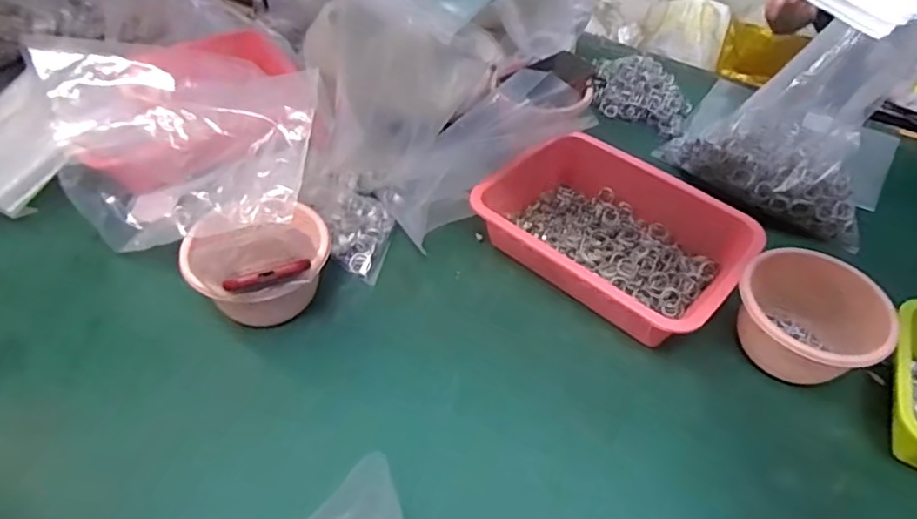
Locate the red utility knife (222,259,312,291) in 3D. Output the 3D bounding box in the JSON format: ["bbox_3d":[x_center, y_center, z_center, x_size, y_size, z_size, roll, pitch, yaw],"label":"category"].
[{"bbox_3d":[-0.182,0.015,0.564,0.081,0.015,0.009,-18,50,-17],"label":"red utility knife"}]

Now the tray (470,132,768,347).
[{"bbox_3d":[0.200,-0.039,0.738,0.299,0.071,0.239,33,53,25],"label":"tray"}]

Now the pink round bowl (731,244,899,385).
[{"bbox_3d":[0.377,0.066,0.642,0.123,0.084,0.146,-31,56,-28],"label":"pink round bowl"}]

